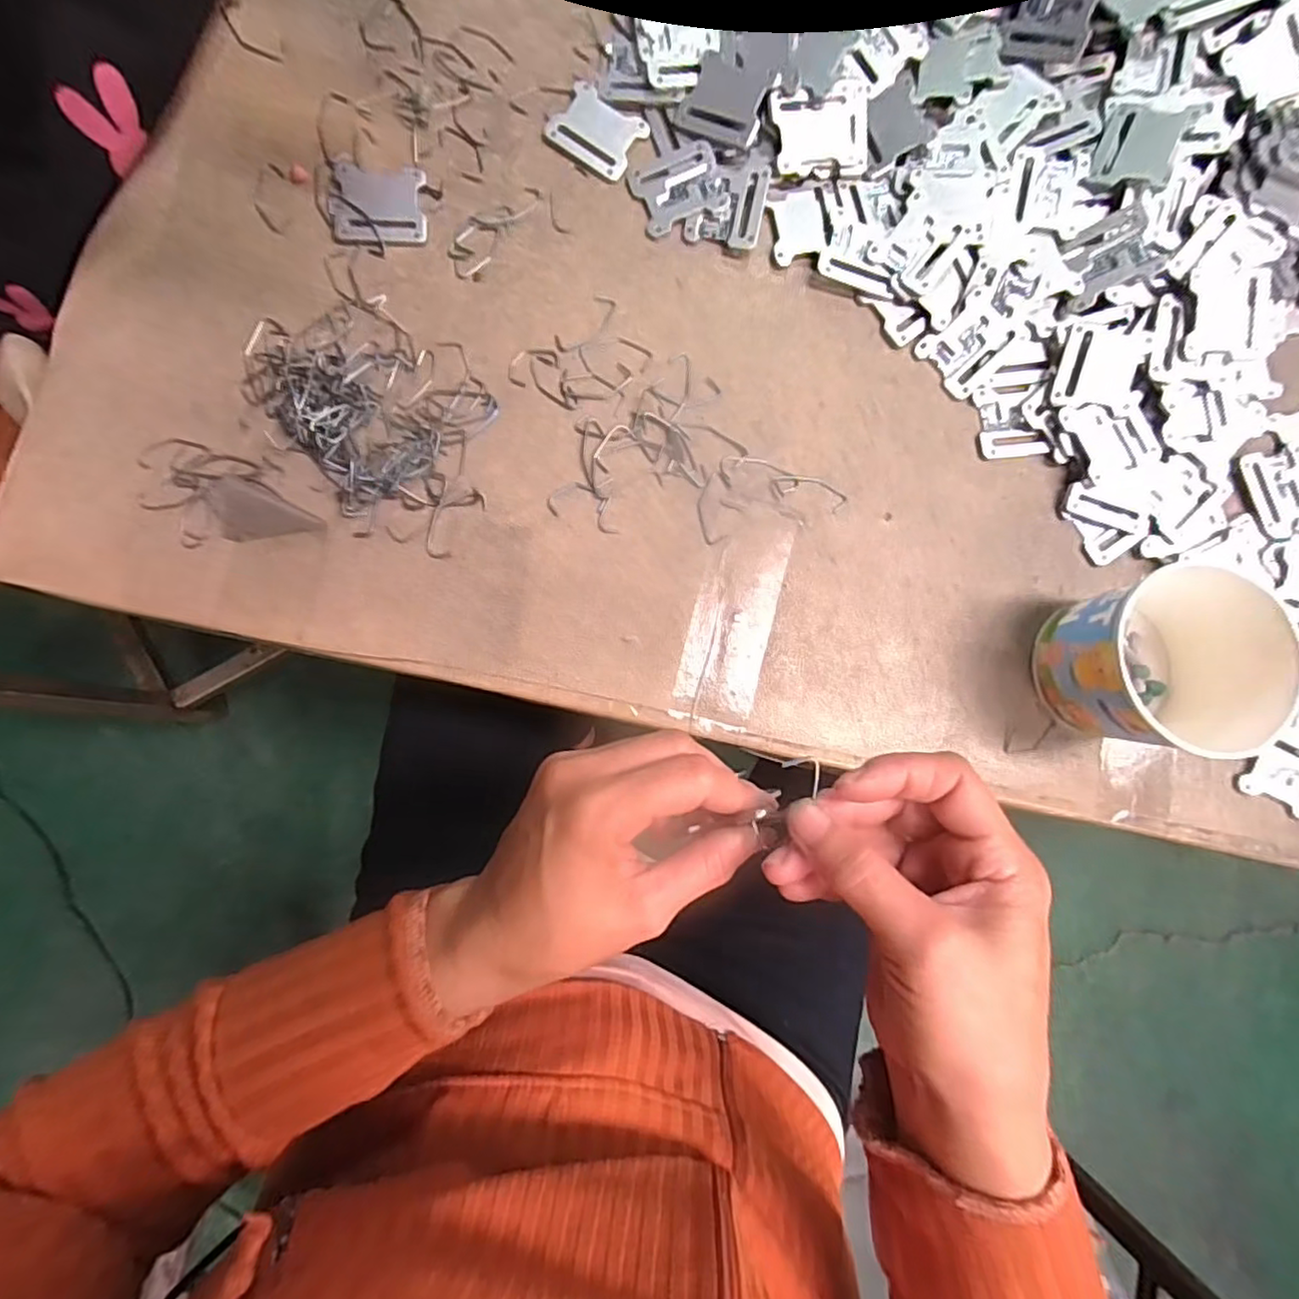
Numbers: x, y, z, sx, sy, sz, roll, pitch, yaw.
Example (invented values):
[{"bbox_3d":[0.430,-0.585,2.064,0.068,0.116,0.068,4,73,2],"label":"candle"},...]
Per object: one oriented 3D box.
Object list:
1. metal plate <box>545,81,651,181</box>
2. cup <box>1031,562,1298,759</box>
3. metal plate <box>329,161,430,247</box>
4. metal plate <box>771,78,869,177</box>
[{"bbox_3d":[-0.031,-0.309,0.379,0.053,0.004,0.044,32,84,-1],"label":"metal plate"},{"bbox_3d":[0.263,0.006,0.338,0.089,0.072,0.086,0,85,-4],"label":"cup"},{"bbox_3d":[-0.154,-0.255,0.365,0.050,0.004,0.050,-1,84,-5],"label":"metal plate"},{"bbox_3d":[0.101,-0.301,0.371,0.055,0.004,0.046,-11,101,-3],"label":"metal plate"}]

